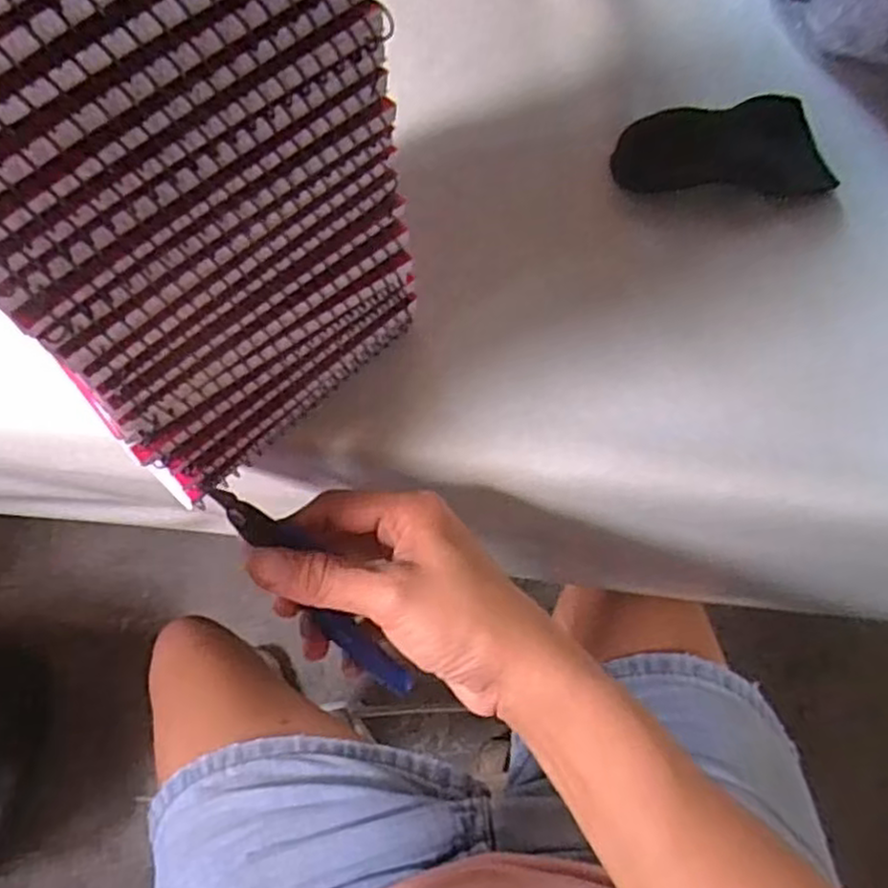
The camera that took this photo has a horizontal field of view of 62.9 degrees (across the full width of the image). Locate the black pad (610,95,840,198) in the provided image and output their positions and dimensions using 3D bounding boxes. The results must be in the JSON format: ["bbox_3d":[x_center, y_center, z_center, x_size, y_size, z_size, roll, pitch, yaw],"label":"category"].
[{"bbox_3d":[0.146,-0.154,0.377,0.116,0.016,0.055,-6,71,-7],"label":"black pad"}]

